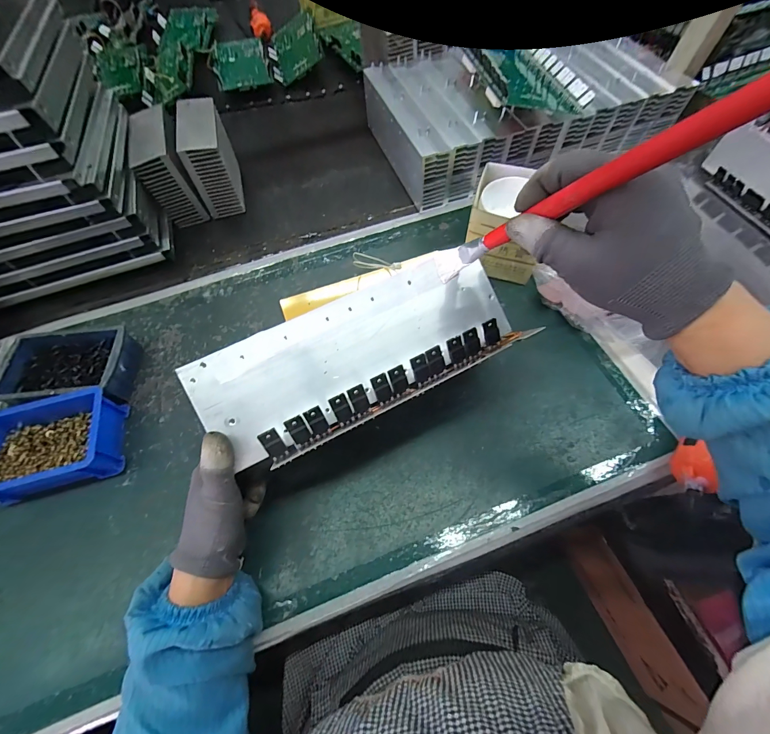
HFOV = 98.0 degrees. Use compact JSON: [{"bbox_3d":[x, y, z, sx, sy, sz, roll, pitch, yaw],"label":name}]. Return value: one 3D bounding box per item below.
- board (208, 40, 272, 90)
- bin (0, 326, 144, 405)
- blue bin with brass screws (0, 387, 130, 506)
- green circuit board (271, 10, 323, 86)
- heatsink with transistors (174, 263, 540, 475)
[{"bbox_3d":[-0.358,-0.745,0.822,0.126,0.022,0.216,-17,64,-6],"label":"board"},{"bbox_3d":[-0.405,0.003,0.437,0.148,0.055,0.096,-3,63,1],"label":"bin"},{"bbox_3d":[-0.387,0.090,0.389,0.143,0.058,0.103,-17,64,-6],"label":"blue bin with brass screws"},{"bbox_3d":[-0.226,-0.809,0.836,0.119,0.021,0.224,-22,68,18],"label":"green circuit board"},{"bbox_3d":[-0.023,-0.011,0.314,0.288,0.045,0.118,-22,88,-11],"label":"heatsink with transistors"}]

